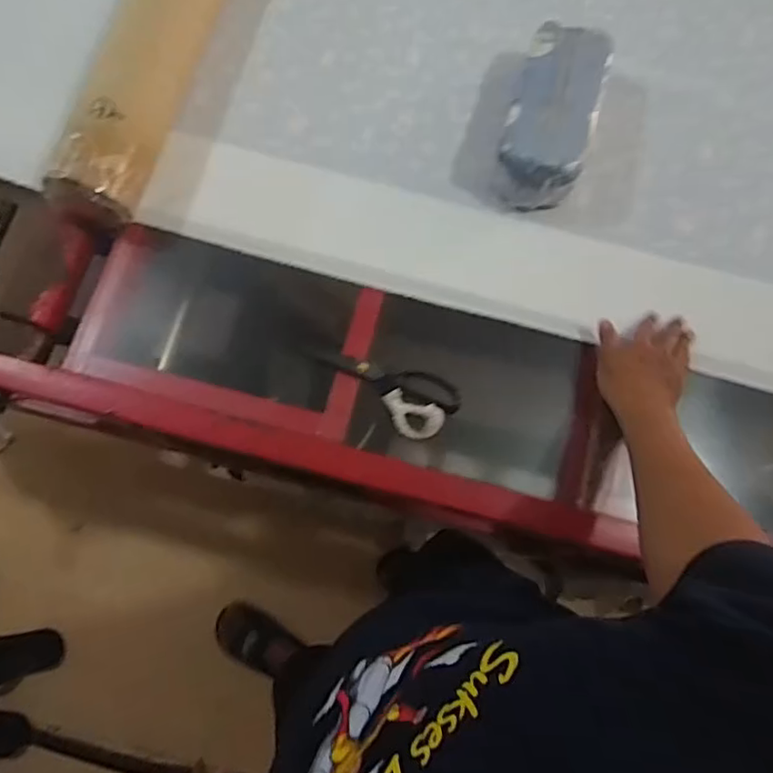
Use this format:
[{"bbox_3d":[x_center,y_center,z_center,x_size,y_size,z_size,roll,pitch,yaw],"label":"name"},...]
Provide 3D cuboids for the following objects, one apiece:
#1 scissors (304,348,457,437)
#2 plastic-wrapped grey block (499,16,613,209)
[{"bbox_3d":[-0.002,0.010,0.710,0.182,0.024,0.081,18,77,3],"label":"scissors"},{"bbox_3d":[0.217,-0.353,0.769,0.111,0.090,0.235,18,77,3],"label":"plastic-wrapped grey block"}]

